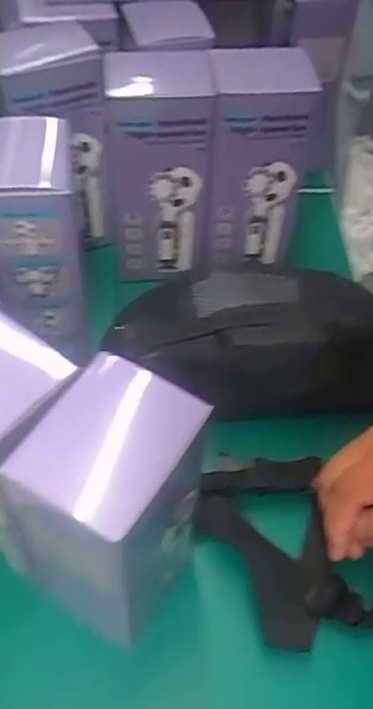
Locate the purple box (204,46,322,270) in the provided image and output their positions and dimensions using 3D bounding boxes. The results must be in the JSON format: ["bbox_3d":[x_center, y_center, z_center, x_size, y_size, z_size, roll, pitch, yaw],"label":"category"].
[{"bbox_3d":[0.058,-0.163,0.553,0.080,0.171,0.074,0,49,-3],"label":"purple box"}]

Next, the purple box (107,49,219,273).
[{"bbox_3d":[-0.024,-0.157,0.553,0.087,0.179,0.087,-3,49,-6],"label":"purple box"}]

